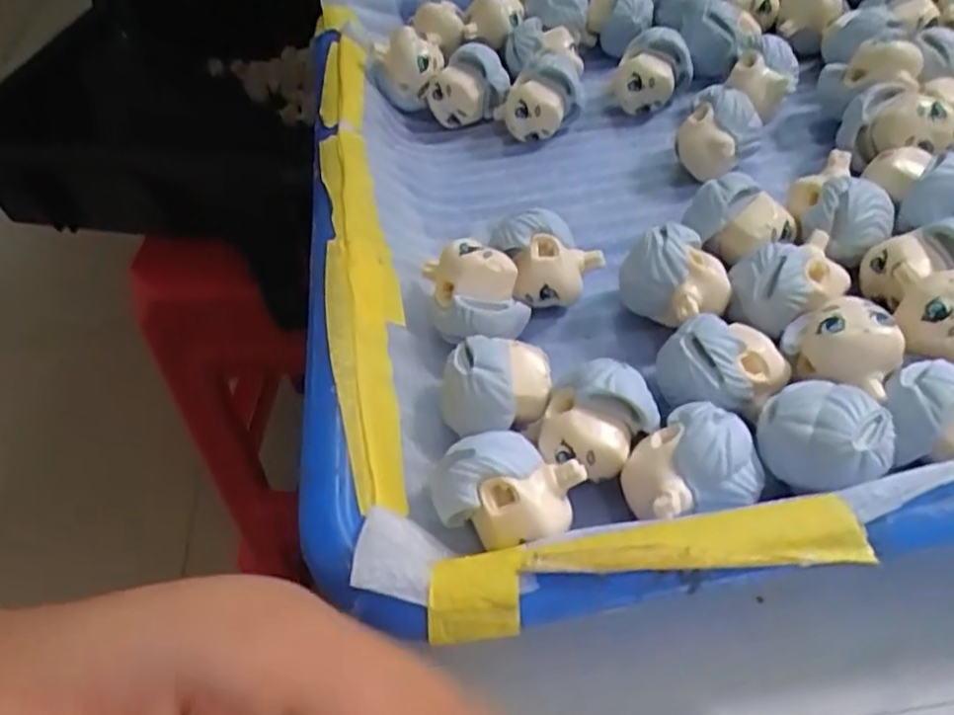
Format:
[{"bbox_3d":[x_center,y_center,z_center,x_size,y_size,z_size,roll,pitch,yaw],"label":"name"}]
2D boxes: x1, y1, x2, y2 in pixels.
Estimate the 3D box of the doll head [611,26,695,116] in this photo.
[{"bbox_3d":[0.059,-0.097,0.240,0.024,0.020,0.016,-34,55,-20],"label":"doll head"}]

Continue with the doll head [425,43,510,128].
[{"bbox_3d":[-0.003,-0.094,0.246,0.026,0.023,0.018,-22,52,-12],"label":"doll head"}]

